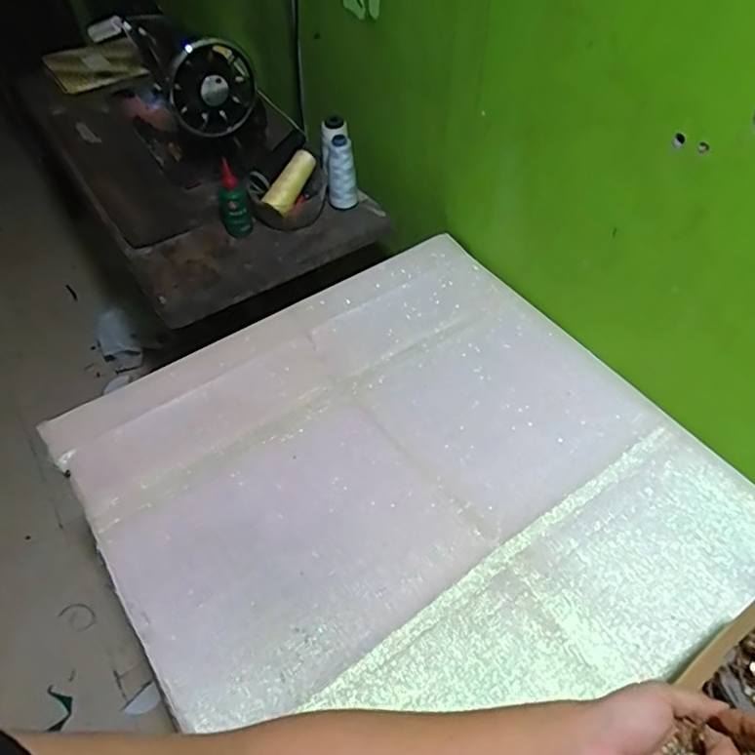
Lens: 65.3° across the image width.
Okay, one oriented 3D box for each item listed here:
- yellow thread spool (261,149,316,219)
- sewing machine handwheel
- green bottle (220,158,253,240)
[{"bbox_3d":[-0.135,-0.301,0.915,0.034,0.038,0.121,20,66,18],"label":"yellow thread spool"},{"bbox_3d":[-0.245,-0.432,0.879,0.131,0.126,0.034,-36,60,-24],"label":"sewing machine handwheel"},{"bbox_3d":[-0.218,-0.270,0.887,0.042,0.114,0.040,-33,51,-31],"label":"green bottle"}]

